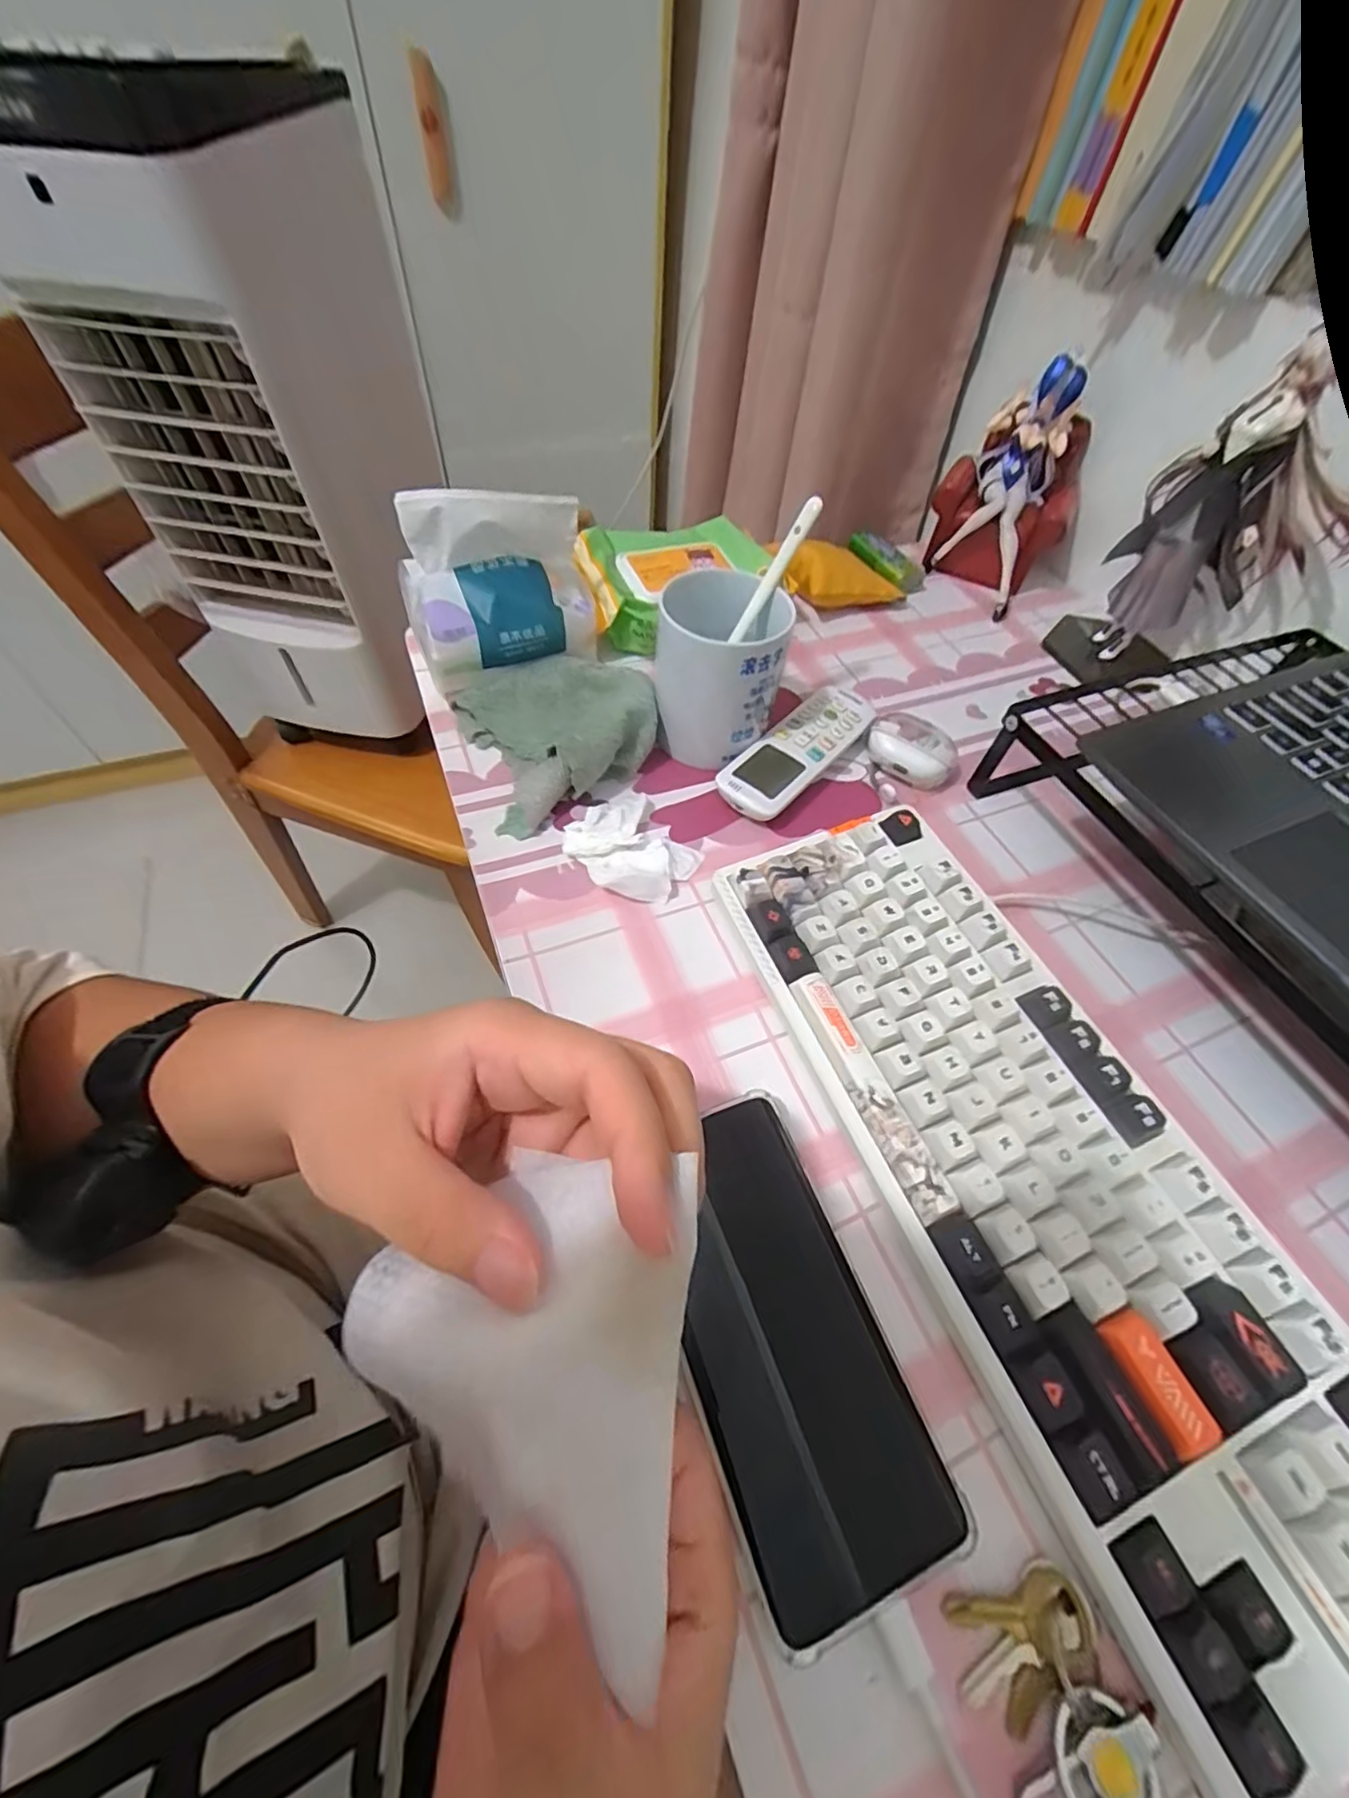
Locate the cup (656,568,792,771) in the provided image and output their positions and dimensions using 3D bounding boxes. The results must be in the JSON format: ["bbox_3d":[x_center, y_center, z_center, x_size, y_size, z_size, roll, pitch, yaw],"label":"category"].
[{"bbox_3d":[0.027,-0.145,0.404,0.078,0.098,0.070,6,55,-1],"label":"cup"}]

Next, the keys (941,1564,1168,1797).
[{"bbox_3d":[0.119,0.250,0.190,0.047,0.010,0.055,-12,58,-11],"label":"keys"}]

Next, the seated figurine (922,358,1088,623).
[{"bbox_3d":[0.290,-0.356,0.530,0.105,0.154,0.129,27,57,14],"label":"seated figurine"}]

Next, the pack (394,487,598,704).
[{"bbox_3d":[-0.118,-0.211,0.420,0.121,0.108,0.060,-15,58,-14],"label":"pack"}]

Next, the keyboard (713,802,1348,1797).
[{"bbox_3d":[0.148,0.105,0.275,0.124,0.038,0.345,-17,59,-15],"label":"keyboard"}]

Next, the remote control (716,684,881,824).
[{"bbox_3d":[0.085,-0.100,0.422,0.046,0.022,0.134,38,61,20],"label":"remote control"}]

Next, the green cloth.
[{"bbox_3d":[-0.082,-0.117,0.411,0.121,0.042,0.122,-29,62,-21],"label":"green cloth"}]

